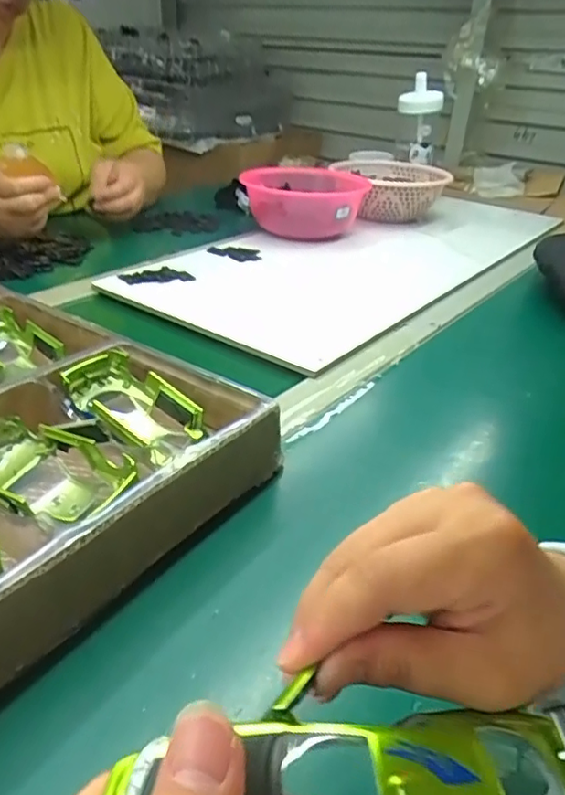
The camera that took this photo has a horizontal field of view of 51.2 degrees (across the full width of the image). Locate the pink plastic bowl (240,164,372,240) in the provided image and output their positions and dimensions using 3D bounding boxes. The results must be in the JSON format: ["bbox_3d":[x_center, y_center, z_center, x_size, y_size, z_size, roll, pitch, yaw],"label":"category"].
[{"bbox_3d":[0.036,-0.297,0.917,0.171,0.080,0.176,2,31,-1],"label":"pink plastic bowl"}]

